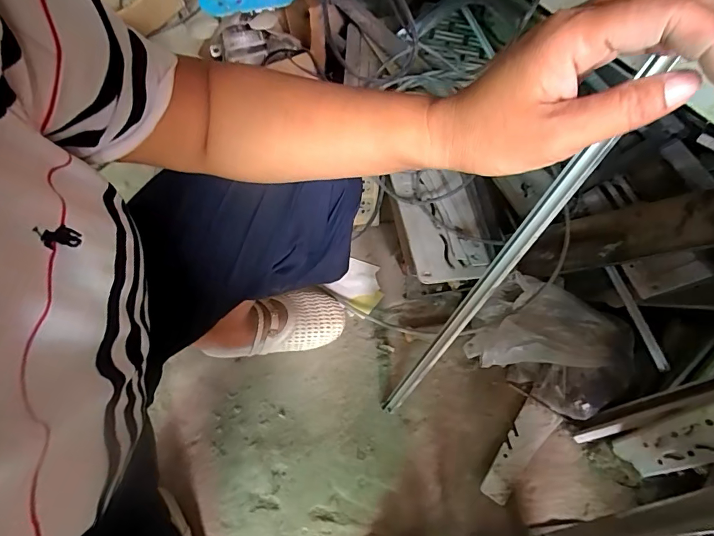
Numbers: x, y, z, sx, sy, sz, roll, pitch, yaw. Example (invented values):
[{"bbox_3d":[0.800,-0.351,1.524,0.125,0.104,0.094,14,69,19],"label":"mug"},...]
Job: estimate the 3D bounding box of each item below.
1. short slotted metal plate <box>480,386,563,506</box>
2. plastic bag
[{"bbox_3d":[0.241,0.259,0.603,0.051,0.008,0.170,32,65,19],"label":"short slotted metal plate"},{"bbox_3d":[0.285,0.120,0.625,0.215,0.126,0.145,33,65,23],"label":"plastic bag"}]

